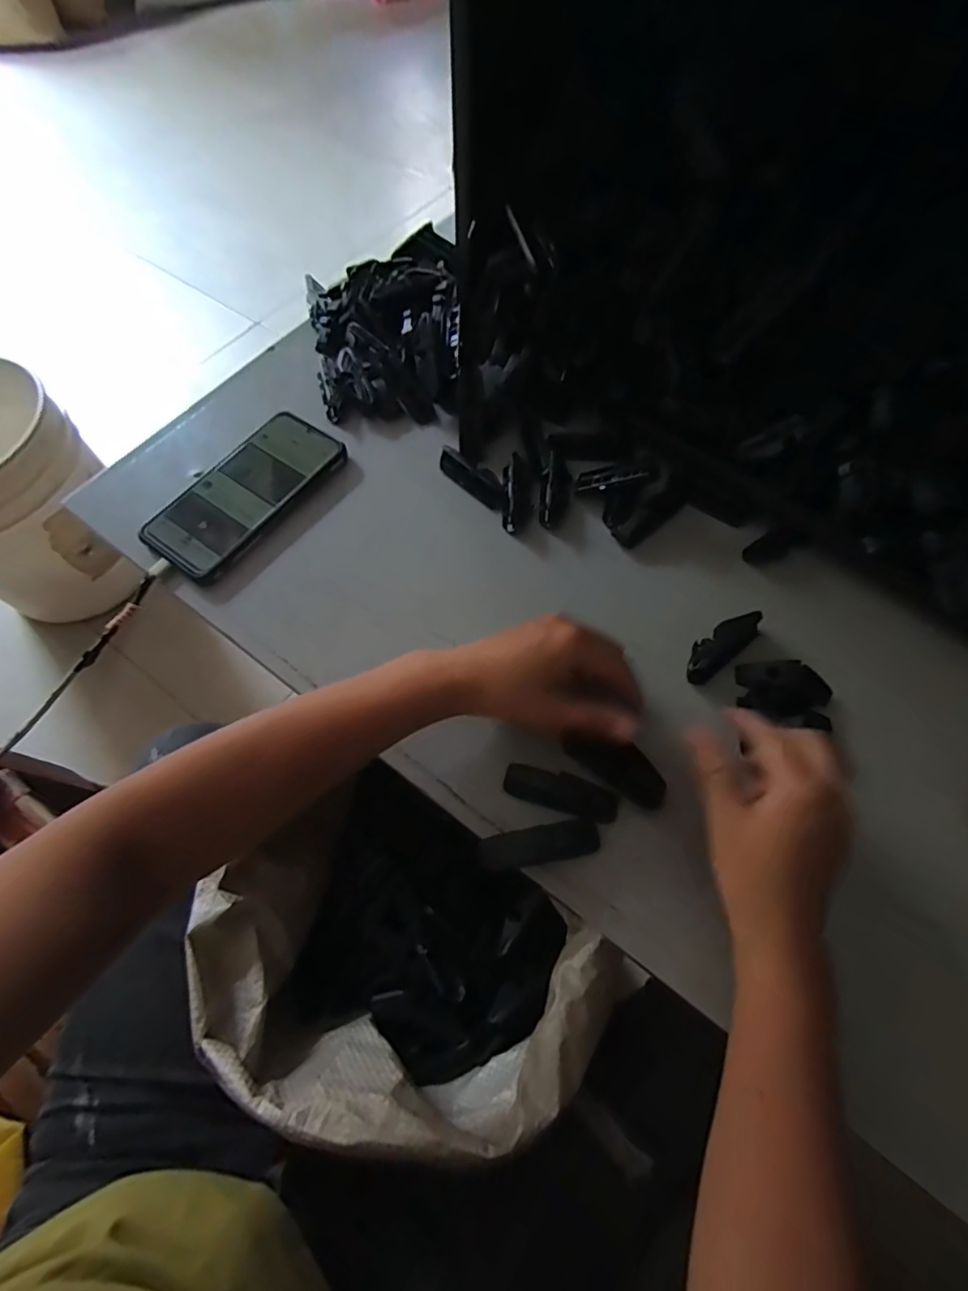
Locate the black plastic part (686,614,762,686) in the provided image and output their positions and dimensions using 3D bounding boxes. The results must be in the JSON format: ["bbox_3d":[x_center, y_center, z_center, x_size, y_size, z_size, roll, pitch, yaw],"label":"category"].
[{"bbox_3d":[0.171,0.000,0.402,0.070,0.020,0.024,-38,70,-15],"label":"black plastic part"}]

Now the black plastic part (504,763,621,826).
[{"bbox_3d":[0.050,0.096,0.362,0.072,0.014,0.023,16,66,8],"label":"black plastic part"}]

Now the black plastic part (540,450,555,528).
[{"bbox_3d":[0.053,-0.129,0.463,0.010,0.004,0.064,6,81,4],"label":"black plastic part"}]

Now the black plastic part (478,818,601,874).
[{"bbox_3d":[0.035,0.126,0.349,0.074,0.014,0.022,-11,65,-4],"label":"black plastic part"}]

